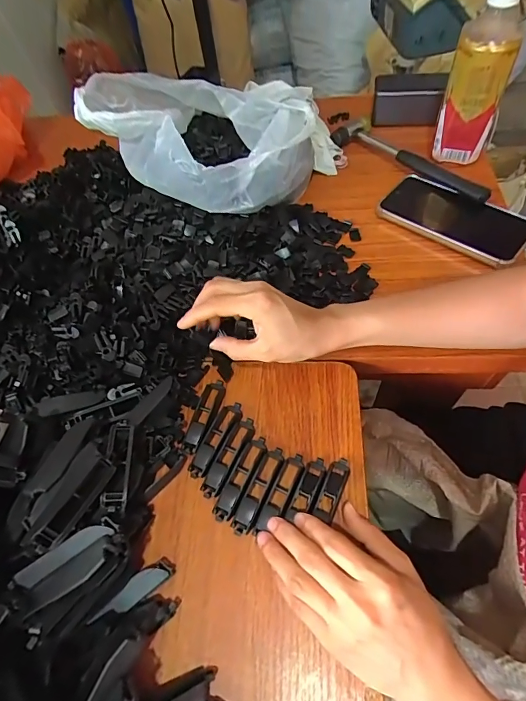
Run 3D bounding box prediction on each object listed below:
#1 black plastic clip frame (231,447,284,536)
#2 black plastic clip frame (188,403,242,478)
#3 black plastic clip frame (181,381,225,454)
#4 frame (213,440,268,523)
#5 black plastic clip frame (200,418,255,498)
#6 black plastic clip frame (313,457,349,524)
[{"bbox_3d":[-0.003,0.117,0.337,0.017,0.010,0.077,21,63,17],"label":"black plastic clip frame"},{"bbox_3d":[-0.041,0.078,0.359,0.022,0.014,0.077,20,63,17],"label":"black plastic clip frame"},{"bbox_3d":[-0.056,0.061,0.376,0.021,0.013,0.076,13,61,13],"label":"black plastic clip frame"},{"bbox_3d":[-0.018,0.109,0.342,0.018,0.008,0.077,23,64,18],"label":"frame"},{"bbox_3d":[-0.029,0.092,0.351,0.019,0.009,0.077,22,64,18],"label":"black plastic clip frame"},{"bbox_3d":[0.059,0.113,0.332,0.016,0.009,0.056,22,49,14],"label":"black plastic clip frame"}]

